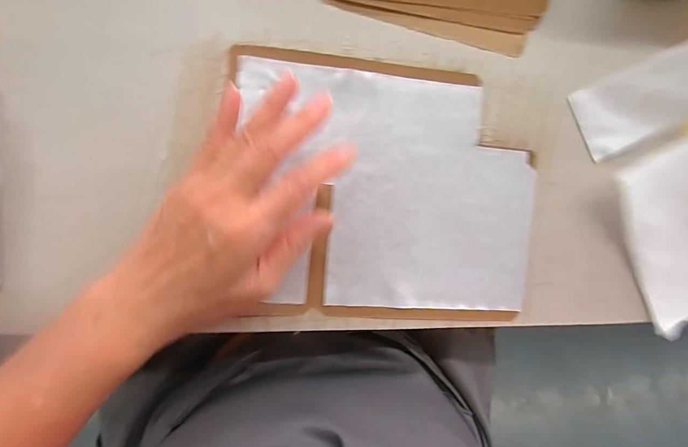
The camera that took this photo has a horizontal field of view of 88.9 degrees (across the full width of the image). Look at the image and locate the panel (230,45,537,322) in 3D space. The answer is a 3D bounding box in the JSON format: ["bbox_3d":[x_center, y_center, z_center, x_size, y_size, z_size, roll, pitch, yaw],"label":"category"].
[{"bbox_3d":[0.038,-0.023,0.273,0.232,0.008,0.194,4,94,-9],"label":"panel"}]

